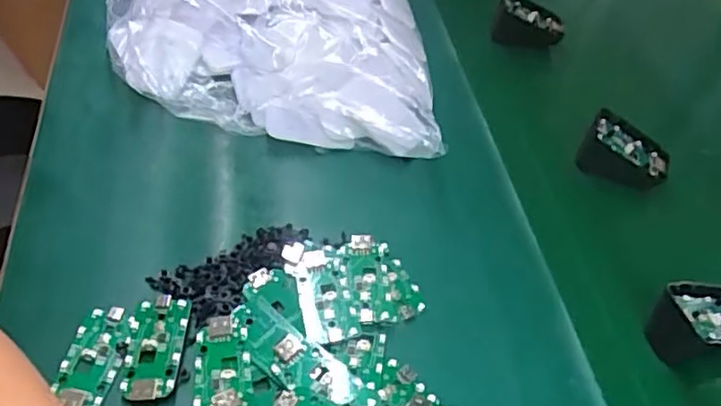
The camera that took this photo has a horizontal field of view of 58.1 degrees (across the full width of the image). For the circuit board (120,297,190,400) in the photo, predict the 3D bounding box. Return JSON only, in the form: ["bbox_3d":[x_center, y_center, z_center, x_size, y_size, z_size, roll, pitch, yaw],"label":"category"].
[{"bbox_3d":[-0.115,0.079,0.362,0.032,0.009,0.062,3,48,-3],"label":"circuit board"}]

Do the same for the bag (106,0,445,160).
[{"bbox_3d":[-0.081,-0.149,0.539,0.272,0.061,0.297,-2,49,-7],"label":"bag"}]

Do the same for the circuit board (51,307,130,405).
[{"bbox_3d":[-0.147,0.086,0.359,0.031,0.004,0.059,9,48,3],"label":"circuit board"}]

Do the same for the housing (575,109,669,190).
[{"bbox_3d":[0.214,-0.041,0.525,0.070,0.036,0.056,25,51,16],"label":"housing"}]

